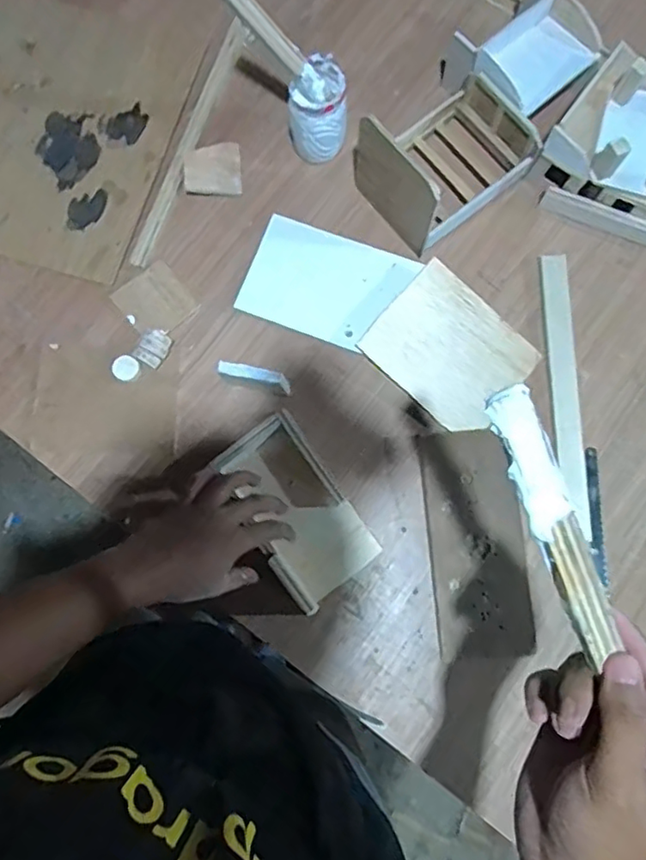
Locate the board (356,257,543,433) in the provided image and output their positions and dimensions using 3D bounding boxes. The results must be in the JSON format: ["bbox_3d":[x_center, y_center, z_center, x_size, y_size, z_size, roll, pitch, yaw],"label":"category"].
[{"bbox_3d":[0.139,-0.087,0.653,0.160,0.010,0.130,42,88,1],"label":"board"}]

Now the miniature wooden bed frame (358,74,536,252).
[{"bbox_3d":[0.135,-0.302,0.649,0.179,0.108,0.127,-38,81,-5],"label":"miniature wooden bed frame"}]

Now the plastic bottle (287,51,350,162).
[{"bbox_3d":[-0.006,-0.350,0.665,0.063,0.105,0.066,0,80,1],"label":"plastic bottle"}]

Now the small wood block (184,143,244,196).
[{"bbox_3d":[-0.129,-0.306,0.697,0.064,0.011,0.062,-5,80,0],"label":"small wood block"}]

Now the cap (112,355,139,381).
[{"bbox_3d":[-0.218,-0.068,0.659,0.026,0.010,0.028,0,80,1],"label":"cap"}]

